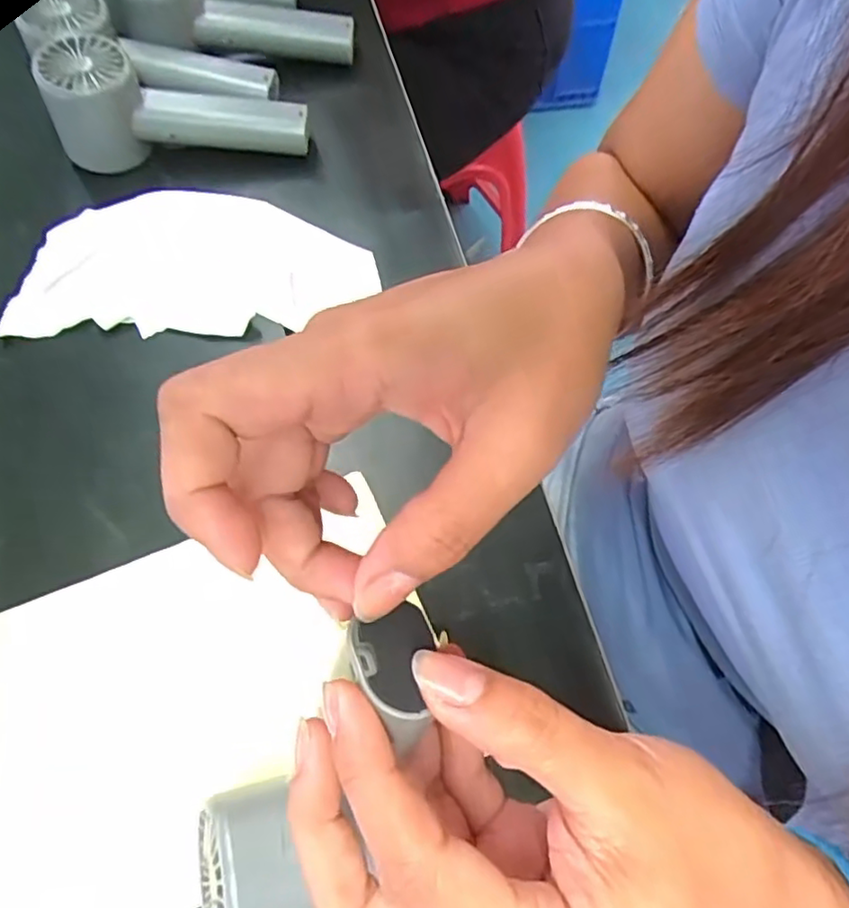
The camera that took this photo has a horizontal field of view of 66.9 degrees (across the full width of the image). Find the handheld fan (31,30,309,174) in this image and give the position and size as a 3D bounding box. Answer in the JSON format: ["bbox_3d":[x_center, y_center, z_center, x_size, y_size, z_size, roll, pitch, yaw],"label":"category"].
[{"bbox_3d":[-0.153,-0.212,0.403,0.155,0.056,0.060,0,67,-13],"label":"handheld fan"}]

